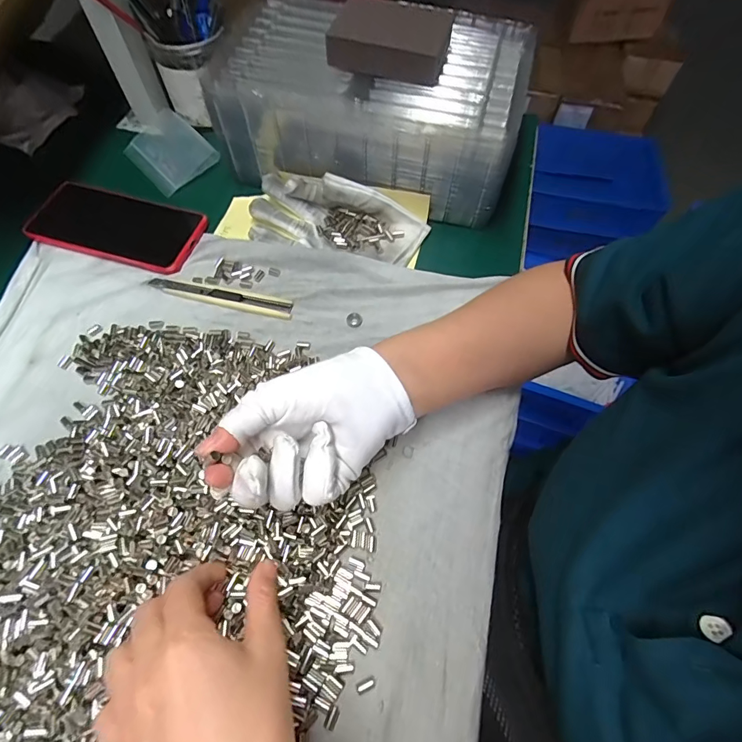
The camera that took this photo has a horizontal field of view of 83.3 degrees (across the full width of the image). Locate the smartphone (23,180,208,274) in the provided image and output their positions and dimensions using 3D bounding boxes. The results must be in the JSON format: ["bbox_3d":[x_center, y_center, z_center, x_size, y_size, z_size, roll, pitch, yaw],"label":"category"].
[{"bbox_3d":[-0.252,-0.146,0.414,0.161,0.008,0.075,14,64,5],"label":"smartphone"}]

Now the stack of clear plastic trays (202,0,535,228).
[{"bbox_3d":[0.003,-0.267,0.426,0.287,0.113,0.171,17,64,6],"label":"stack of clear plastic trays"}]

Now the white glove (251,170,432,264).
[{"bbox_3d":[-0.034,-0.150,0.407,0.173,0.039,0.071,14,64,5],"label":"white glove"}]

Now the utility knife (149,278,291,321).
[{"bbox_3d":[-0.139,-0.069,0.384,0.136,0.004,0.018,12,63,3],"label":"utility knife"}]

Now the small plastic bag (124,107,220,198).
[{"bbox_3d":[-0.221,-0.242,0.463,0.073,0.012,0.102,-44,75,-1],"label":"small plastic bag"}]

